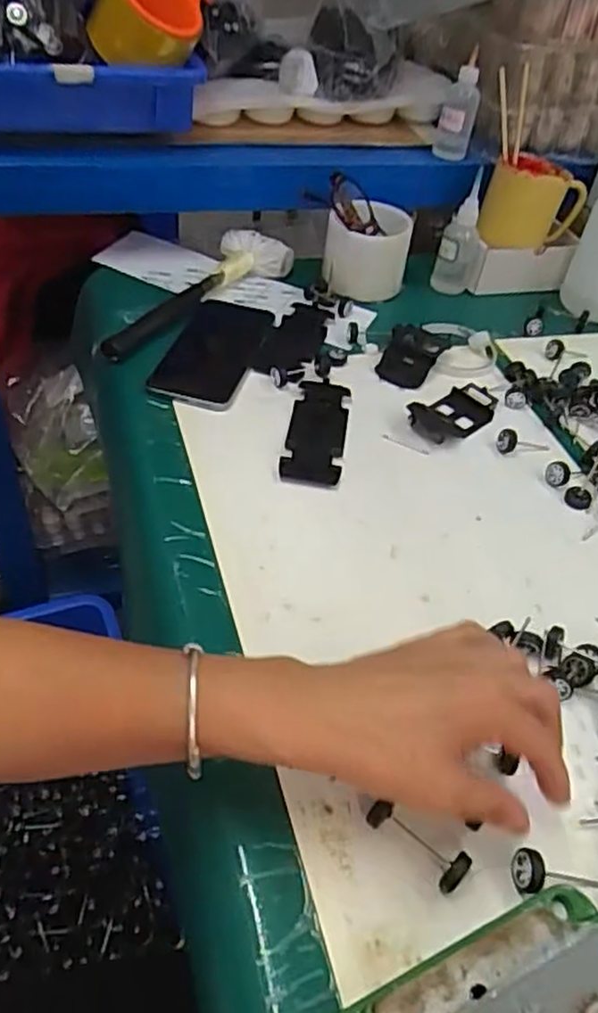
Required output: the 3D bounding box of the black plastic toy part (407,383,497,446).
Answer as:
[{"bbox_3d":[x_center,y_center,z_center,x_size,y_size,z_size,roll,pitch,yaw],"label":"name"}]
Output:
[{"bbox_3d":[0.139,-0.083,0.628,0.085,0.011,0.048,-25,53,-28],"label":"black plastic toy part"}]

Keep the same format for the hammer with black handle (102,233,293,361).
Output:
[{"bbox_3d":[-0.105,-0.218,0.710,0.067,0.032,0.243,30,49,21],"label":"hammer with black handle"}]

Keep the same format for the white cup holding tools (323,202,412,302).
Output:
[{"bbox_3d":[0.073,-0.278,0.764,0.088,0.073,0.080,10,45,2],"label":"white cup holding tools"}]

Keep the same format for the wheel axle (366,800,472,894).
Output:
[{"bbox_3d":[0.060,0.170,0.359,0.053,0.017,0.018,34,51,24],"label":"wheel axle"}]

